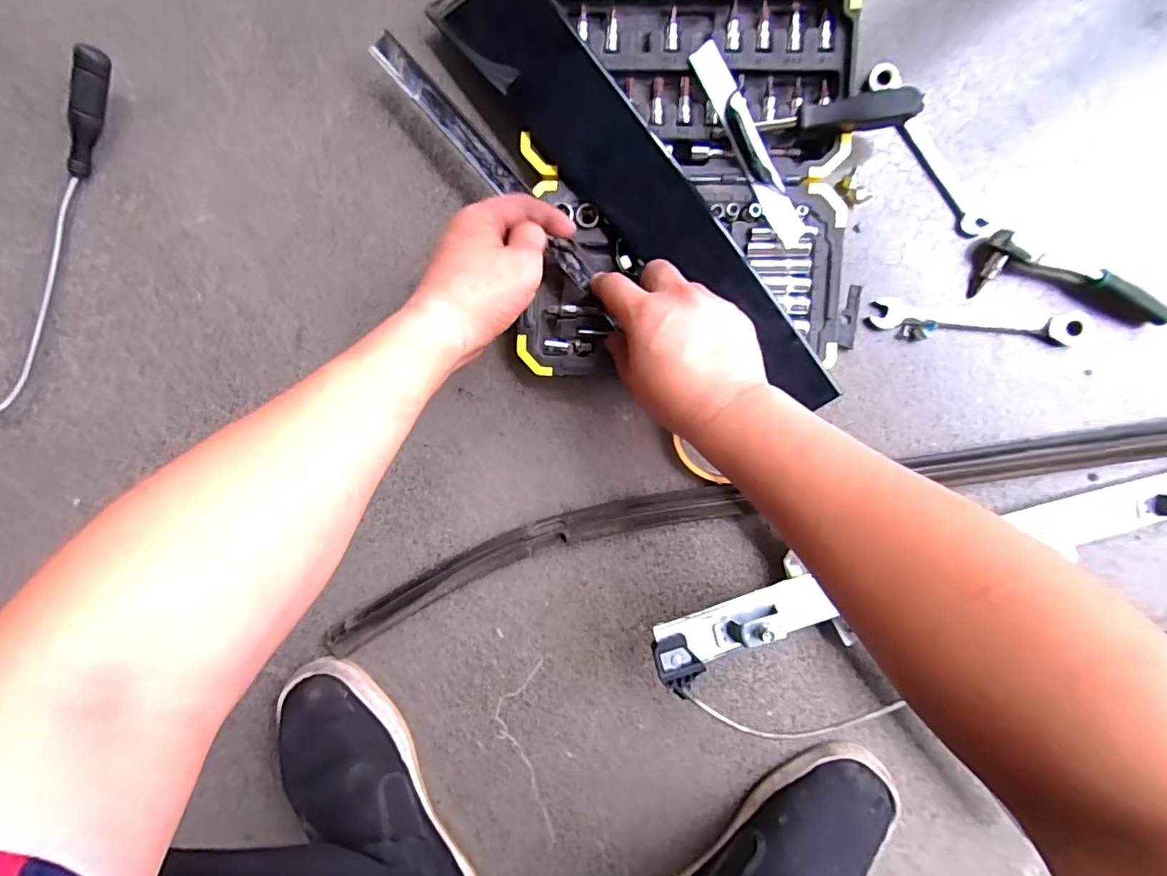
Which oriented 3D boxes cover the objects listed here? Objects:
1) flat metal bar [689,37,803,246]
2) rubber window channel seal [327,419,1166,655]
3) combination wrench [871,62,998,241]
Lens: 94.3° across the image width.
[{"bbox_3d":[0.127,-0.224,0.414,0.021,0.011,0.162,-27,94,5],"label":"flat metal bar"},{"bbox_3d":[0.190,0.049,0.453,0.877,0.028,0.076,-14,81,5],"label":"rubber window channel seal"},{"bbox_3d":[0.277,-0.228,0.432,0.024,0.011,0.155,-32,93,5],"label":"combination wrench"}]

